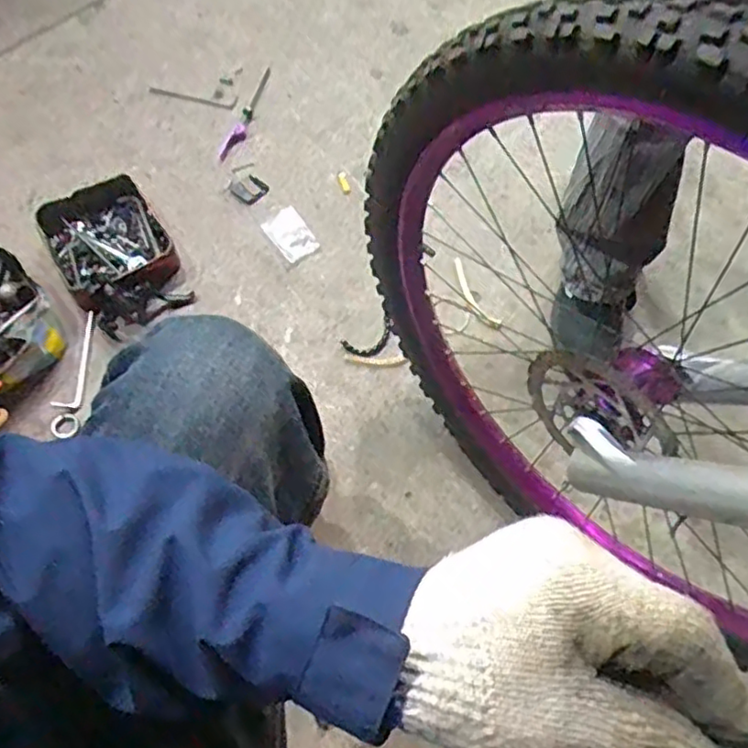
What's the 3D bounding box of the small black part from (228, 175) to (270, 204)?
[{"bbox_3d":[-0.187,-0.278,1.010,0.044,0.015,0.045,43,73,12],"label":"small black part"}]

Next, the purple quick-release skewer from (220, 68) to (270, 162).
[{"bbox_3d":[-0.194,-0.392,1.028,0.018,0.022,0.174,19,70,4],"label":"purple quick-release skewer"}]

